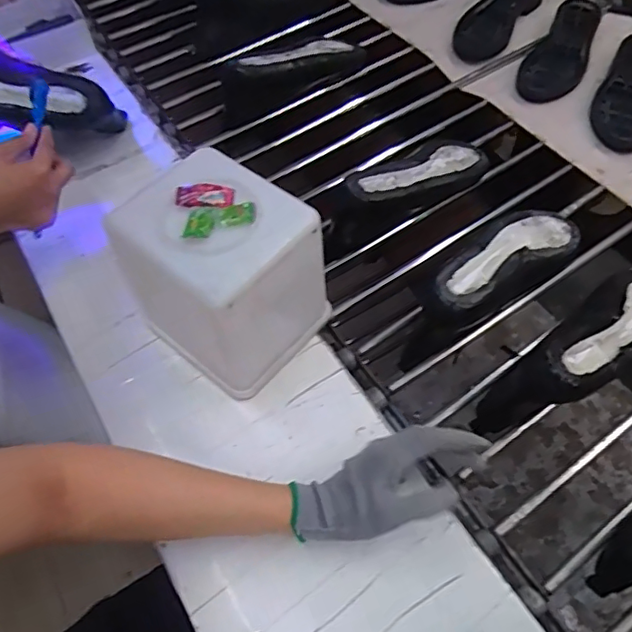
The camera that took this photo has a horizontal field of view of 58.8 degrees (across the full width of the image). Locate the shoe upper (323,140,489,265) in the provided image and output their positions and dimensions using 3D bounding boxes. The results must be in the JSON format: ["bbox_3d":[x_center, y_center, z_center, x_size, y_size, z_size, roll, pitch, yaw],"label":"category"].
[{"bbox_3d":[0.119,-0.166,0.718,0.257,0.096,0.075,-31,61,-16],"label":"shoe upper"}]

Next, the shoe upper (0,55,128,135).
[{"bbox_3d":[-0.389,-0.288,0.712,0.264,0.088,0.084,12,57,-11],"label":"shoe upper"}]

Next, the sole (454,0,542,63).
[{"bbox_3d":[0.319,-0.526,0.968,0.082,0.028,0.243,30,64,20],"label":"sole"}]

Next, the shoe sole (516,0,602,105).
[{"bbox_3d":[0.398,-0.435,0.904,0.085,0.023,0.247,23,62,17],"label":"shoe sole"}]

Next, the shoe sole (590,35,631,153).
[{"bbox_3d":[0.469,-0.341,0.838,0.086,0.026,0.243,16,60,13],"label":"shoe sole"}]

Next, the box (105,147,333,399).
[{"bbox_3d":[-0.086,-0.038,0.534,0.152,0.159,0.133,32,64,21],"label":"box"}]

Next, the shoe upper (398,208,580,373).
[{"bbox_3d":[0.196,-0.042,0.628,0.270,0.086,0.081,-38,63,-19],"label":"shoe upper"}]

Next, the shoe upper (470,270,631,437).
[{"bbox_3d":[0.296,0.028,0.579,0.256,0.100,0.081,-34,62,-17],"label":"shoe upper"}]

